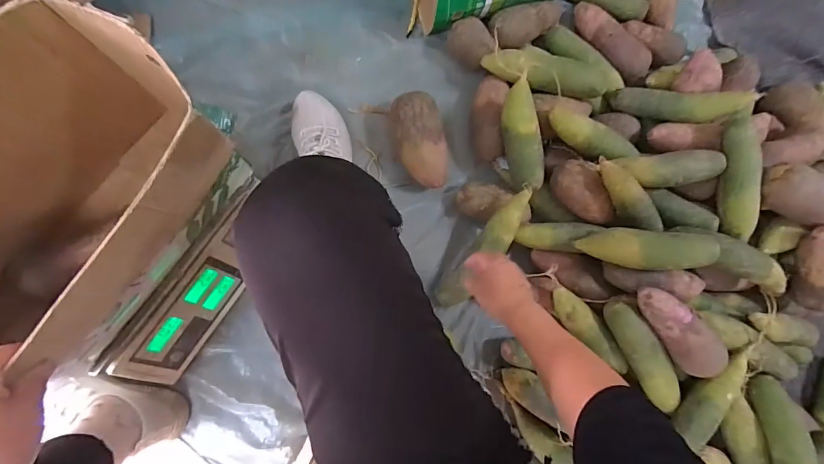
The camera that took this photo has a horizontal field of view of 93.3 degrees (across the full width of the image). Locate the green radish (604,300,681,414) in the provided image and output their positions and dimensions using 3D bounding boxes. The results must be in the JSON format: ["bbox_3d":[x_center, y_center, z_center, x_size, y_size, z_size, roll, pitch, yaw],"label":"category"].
[{"bbox_3d":[0.382,0.205,0.636,0.047,0.045,0.209,-35,94,-9],"label":"green radish"}]

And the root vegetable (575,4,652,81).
[{"bbox_3d":[0.370,-0.359,0.727,0.049,0.047,0.180,-38,81,-9],"label":"root vegetable"}]

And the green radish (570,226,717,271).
[{"bbox_3d":[0.357,0.027,0.595,0.184,0.050,0.059,4,87,20],"label":"green radish"}]

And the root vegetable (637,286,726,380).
[{"bbox_3d":[0.425,0.156,0.605,0.051,0.051,0.168,-39,94,-9],"label":"root vegetable"}]

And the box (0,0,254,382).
[{"bbox_3d":[-0.357,0.011,0.397,0.183,0.253,0.389,35,83,-7],"label":"box"}]

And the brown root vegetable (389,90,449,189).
[{"bbox_3d":[0.011,-0.154,0.668,0.080,0.077,0.162,-10,90,-10],"label":"brown root vegetable"}]

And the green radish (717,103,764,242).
[{"bbox_3d":[0.545,-0.093,0.645,0.048,0.039,0.208,1,88,-10],"label":"green radish"}]

